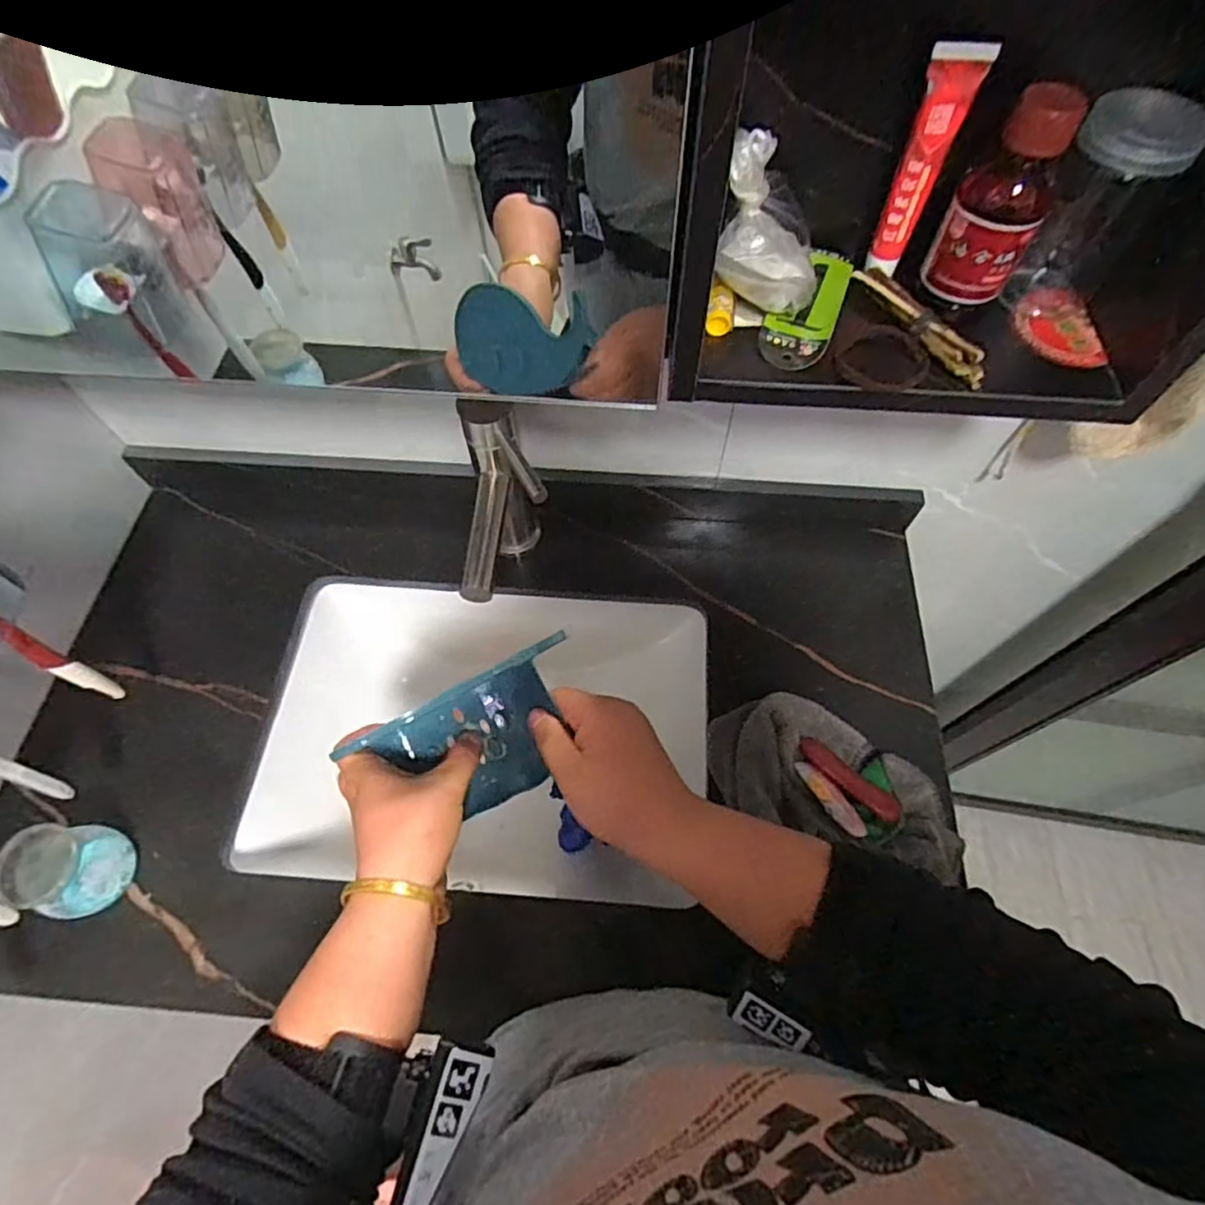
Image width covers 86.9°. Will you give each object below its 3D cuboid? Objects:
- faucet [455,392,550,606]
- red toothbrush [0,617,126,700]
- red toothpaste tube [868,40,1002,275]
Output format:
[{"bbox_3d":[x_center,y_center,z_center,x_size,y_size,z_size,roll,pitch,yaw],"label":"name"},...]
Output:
[{"bbox_3d":[-0.081,-0.057,0.536,0.066,0.177,0.142,-1,61,-2],"label":"faucet"},{"bbox_3d":[-0.382,0.026,0.420,0.018,0.173,0.018,21,63,10],"label":"red toothbrush"},{"bbox_3d":[0.165,-0.225,0.335,0.024,0.108,0.012,17,62,8],"label":"red toothpaste tube"}]

